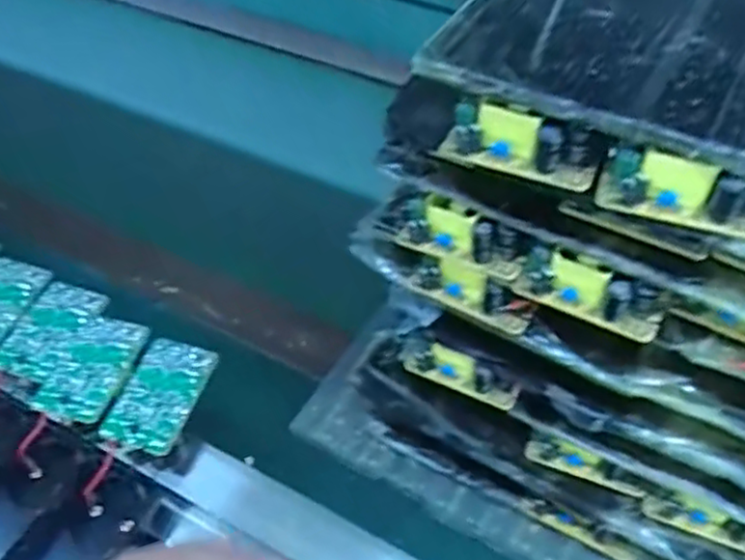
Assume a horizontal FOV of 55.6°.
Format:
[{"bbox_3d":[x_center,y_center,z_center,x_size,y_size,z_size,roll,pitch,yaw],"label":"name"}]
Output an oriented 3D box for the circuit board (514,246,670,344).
[{"bbox_3d":[0.097,0.005,0.316,0.065,0.022,0.017,21,50,19],"label":"circuit board"}]

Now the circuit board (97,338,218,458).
[{"bbox_3d":[-0.111,0.060,0.374,0.037,0.008,0.062,20,55,11],"label":"circuit board"}]

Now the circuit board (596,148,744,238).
[{"bbox_3d":[0.120,-0.034,0.268,0.063,0.021,0.016,17,48,15],"label":"circuit board"}]

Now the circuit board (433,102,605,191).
[{"bbox_3d":[0.061,-0.056,0.292,0.064,0.022,0.015,18,49,16],"label":"circuit board"}]

